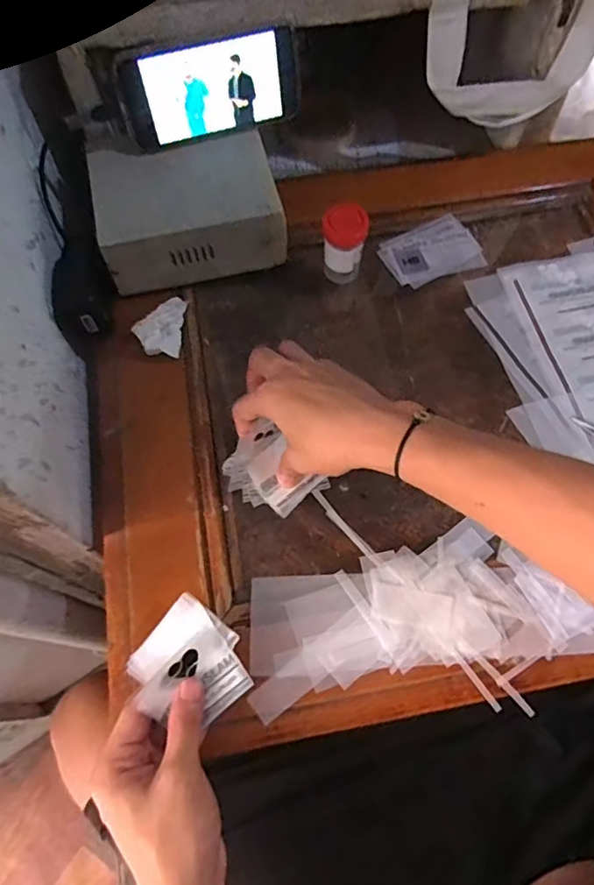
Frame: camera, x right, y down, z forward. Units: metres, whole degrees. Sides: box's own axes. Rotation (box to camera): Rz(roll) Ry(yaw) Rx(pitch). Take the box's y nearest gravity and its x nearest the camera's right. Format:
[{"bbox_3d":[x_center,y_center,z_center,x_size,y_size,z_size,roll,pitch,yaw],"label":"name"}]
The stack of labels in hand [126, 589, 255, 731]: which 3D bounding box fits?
[{"bbox_3d":[-0.075,0.156,0.384,0.077,0.018,0.070,38,72,15],"label":"stack of labels in hand"}]

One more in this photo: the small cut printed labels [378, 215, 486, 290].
[{"bbox_3d":[0.144,-0.212,0.601,0.103,0.009,0.081,-17,64,-5],"label":"small cut printed labels"}]

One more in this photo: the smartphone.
[{"bbox_3d":[-0.077,-0.328,0.511,0.163,0.076,0.006,-19,52,-8],"label":"smartphone"}]

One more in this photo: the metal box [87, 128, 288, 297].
[{"bbox_3d":[-0.105,-0.232,0.546,0.175,0.075,0.117,-14,67,-6],"label":"metal box"}]

